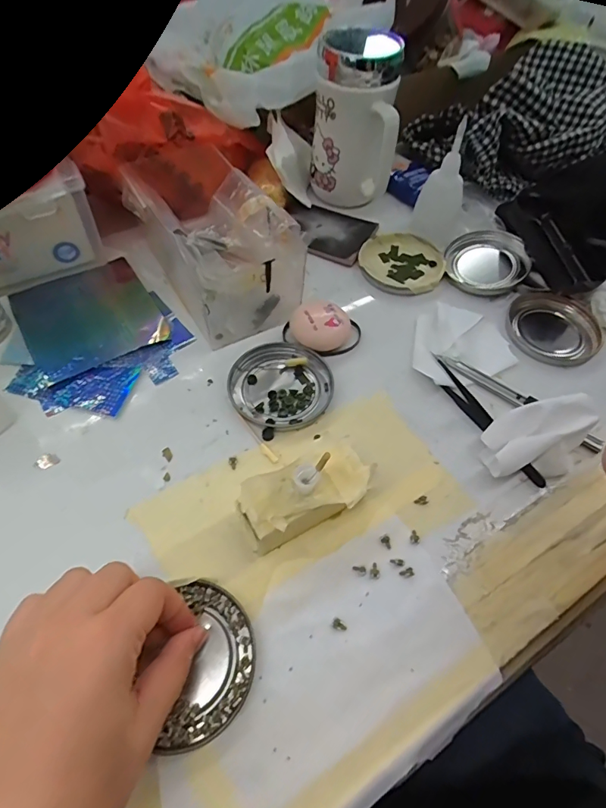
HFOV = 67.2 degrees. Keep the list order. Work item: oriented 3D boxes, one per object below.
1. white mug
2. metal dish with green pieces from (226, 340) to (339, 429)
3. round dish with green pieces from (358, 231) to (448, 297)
[{"bbox_3d":[0.048,-0.266,0.441,0.076,0.139,0.075,6,56,1],"label":"white mug"},{"bbox_3d":[-0.017,-0.016,0.353,0.077,0.008,0.075,2,56,-2],"label":"metal dish with green pieces"},{"bbox_3d":[0.094,-0.138,0.436,0.078,0.011,0.082,2,56,-2],"label":"round dish with green pieces"}]

